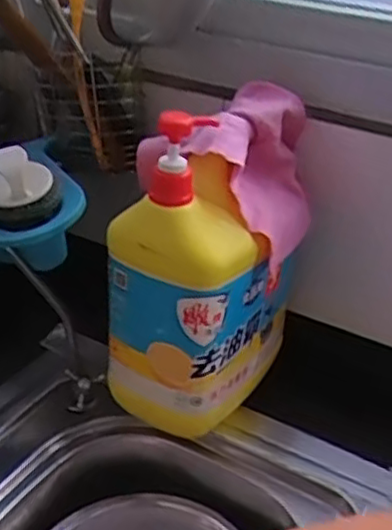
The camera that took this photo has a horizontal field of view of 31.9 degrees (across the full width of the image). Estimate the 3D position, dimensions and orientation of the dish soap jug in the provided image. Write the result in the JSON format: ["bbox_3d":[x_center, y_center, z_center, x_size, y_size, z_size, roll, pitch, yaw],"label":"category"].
[{"bbox_3d":[0.010,0.009,0.659,0.120,0.319,0.148,23,36,29],"label":"dish soap jug"}]

